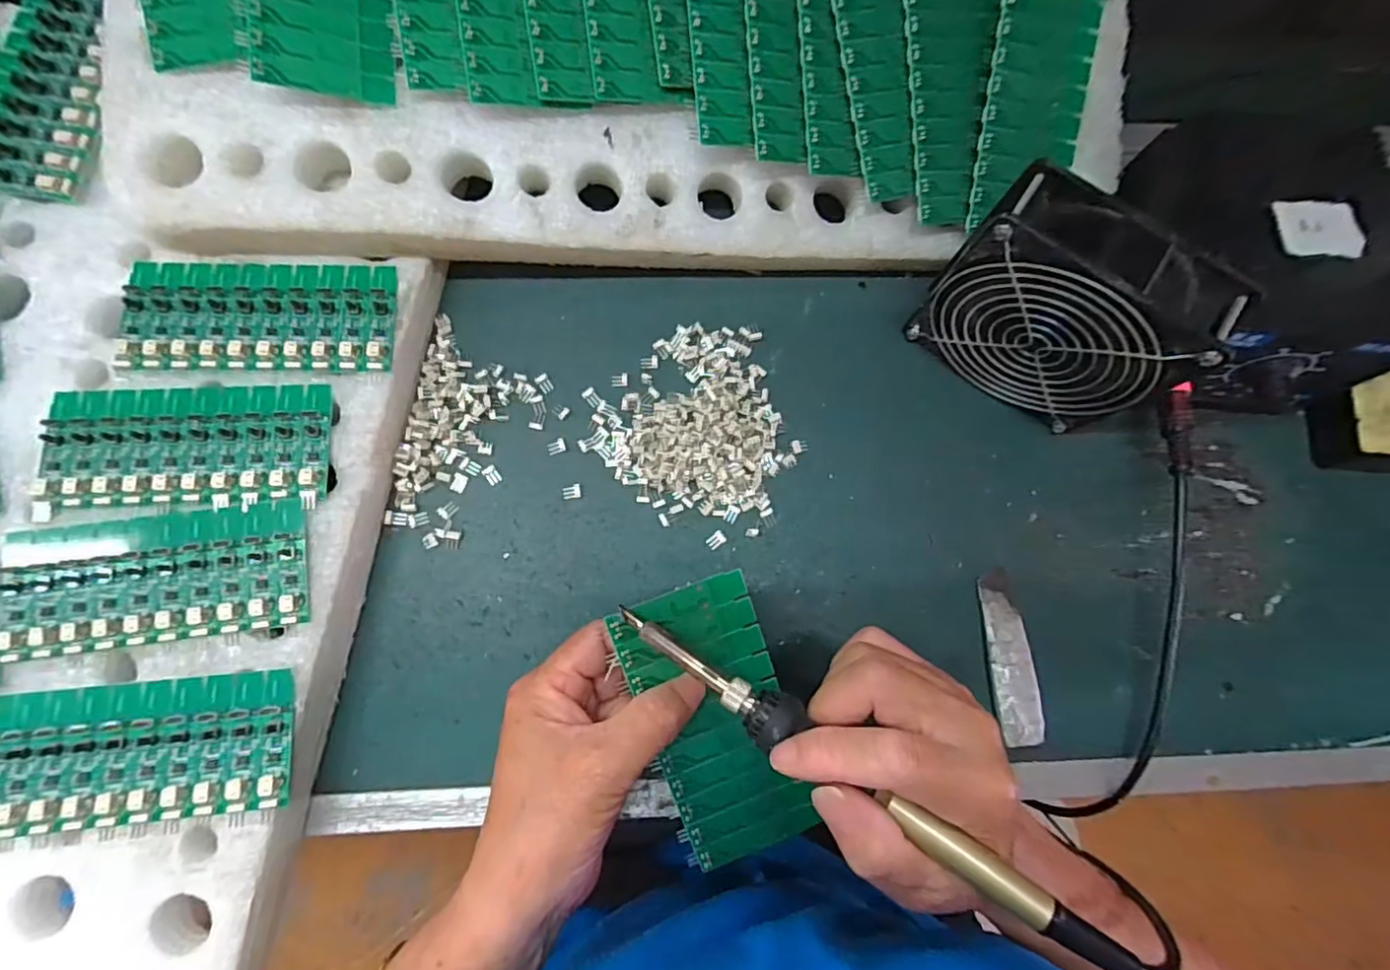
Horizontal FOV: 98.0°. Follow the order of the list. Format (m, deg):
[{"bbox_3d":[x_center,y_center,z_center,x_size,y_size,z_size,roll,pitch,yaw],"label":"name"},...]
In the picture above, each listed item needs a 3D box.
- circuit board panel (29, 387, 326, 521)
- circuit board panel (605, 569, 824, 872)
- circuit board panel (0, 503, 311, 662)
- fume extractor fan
[{"bbox_3d":[-0.262,-0.020,0.312,0.137,0.005,0.064,-3,76,-5],"label":"circuit board panel"},{"bbox_3d":[0.013,0.112,0.279,0.062,0.005,0.142,-21,103,-7],"label":"circuit board panel"},{"bbox_3d":[-0.265,0.046,0.293,0.138,0.009,0.061,-6,80,-5],"label":"circuit board panel"},{"bbox_3d":[0.192,-0.088,0.325,0.123,0.119,0.051,39,80,4],"label":"fume extractor fan"}]

